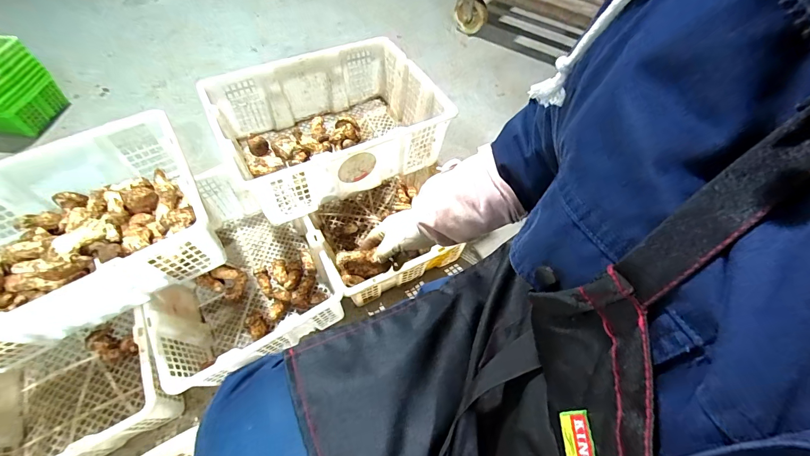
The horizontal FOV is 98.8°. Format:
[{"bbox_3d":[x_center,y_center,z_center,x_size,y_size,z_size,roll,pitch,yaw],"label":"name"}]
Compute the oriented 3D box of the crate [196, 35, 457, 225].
[{"bbox_3d":[-0.174,-0.245,0.841,0.463,0.192,0.353,-25,62,-15],"label":"crate"}]

